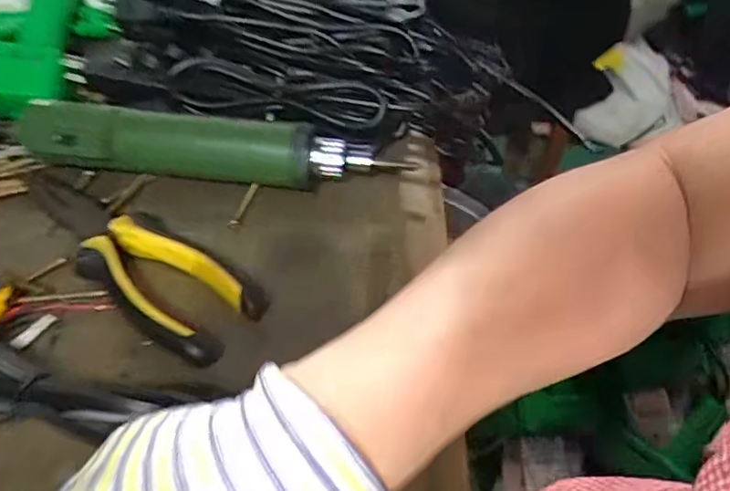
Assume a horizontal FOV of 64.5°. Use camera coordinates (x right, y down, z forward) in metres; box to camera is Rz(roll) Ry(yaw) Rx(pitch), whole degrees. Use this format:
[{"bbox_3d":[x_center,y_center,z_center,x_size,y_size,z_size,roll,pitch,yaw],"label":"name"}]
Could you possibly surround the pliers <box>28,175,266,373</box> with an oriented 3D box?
[{"bbox_3d":[-0.135,-0.003,0.329,0.181,0.020,0.058,34,54,24],"label":"pliers"}]

